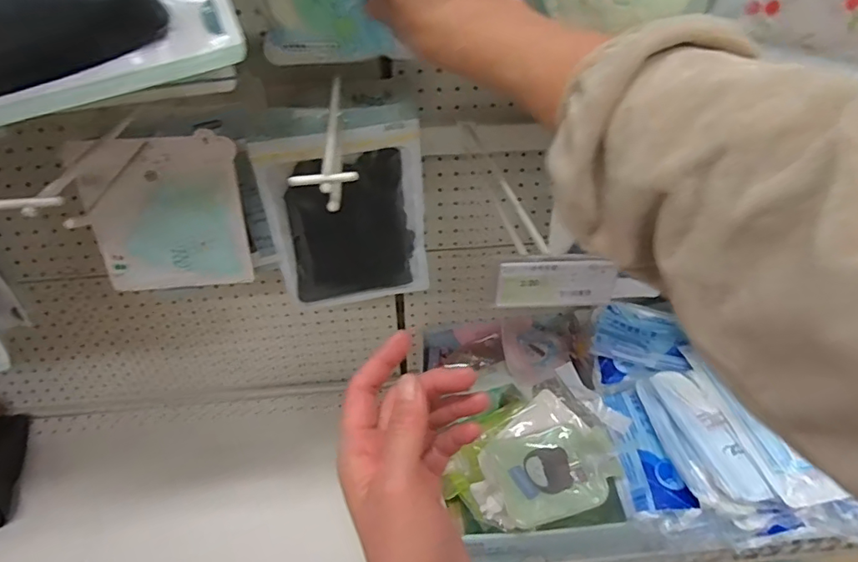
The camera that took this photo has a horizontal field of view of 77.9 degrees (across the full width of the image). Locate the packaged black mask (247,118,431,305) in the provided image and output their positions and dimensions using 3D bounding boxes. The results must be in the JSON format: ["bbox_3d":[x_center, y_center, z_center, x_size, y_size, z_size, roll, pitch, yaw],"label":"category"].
[{"bbox_3d":[-0.091,-0.071,0.618,0.174,0.222,0.027,-10,39,-9],"label":"packaged black mask"}]

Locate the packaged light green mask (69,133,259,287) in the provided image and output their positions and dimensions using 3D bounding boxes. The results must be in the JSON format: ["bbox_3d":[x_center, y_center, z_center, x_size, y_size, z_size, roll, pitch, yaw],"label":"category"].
[{"bbox_3d":[-0.270,-0.066,0.551,0.147,0.166,0.019,-5,34,-10],"label":"packaged light green mask"}]

